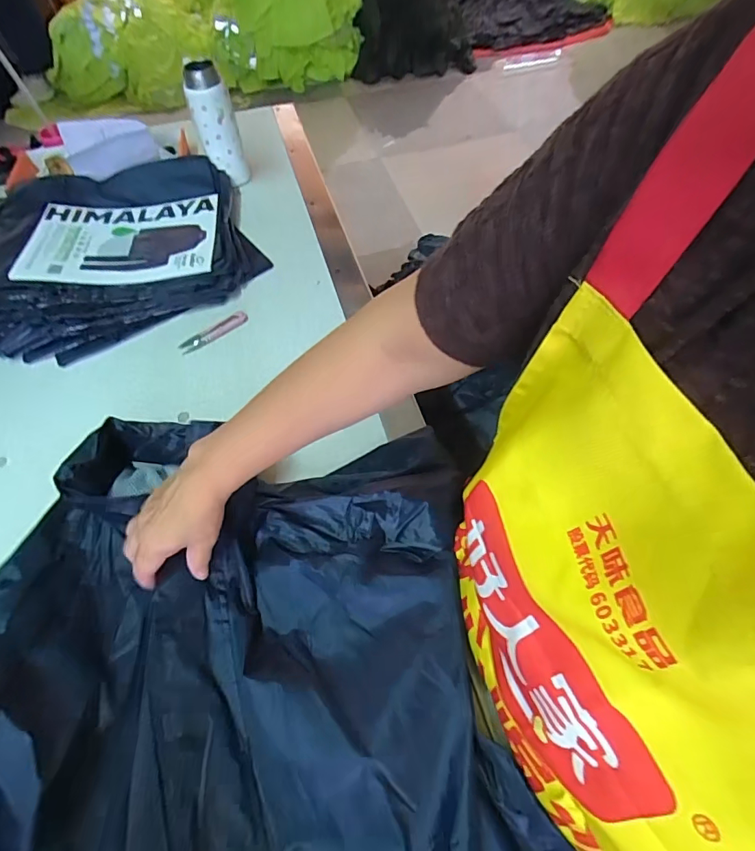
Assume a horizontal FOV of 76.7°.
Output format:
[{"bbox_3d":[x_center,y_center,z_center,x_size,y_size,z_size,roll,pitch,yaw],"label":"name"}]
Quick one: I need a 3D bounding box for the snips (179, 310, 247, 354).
[{"bbox_3d":[-0.236,-0.134,0.691,0.104,0.008,0.025,-36,62,-20],"label":"snips"}]

